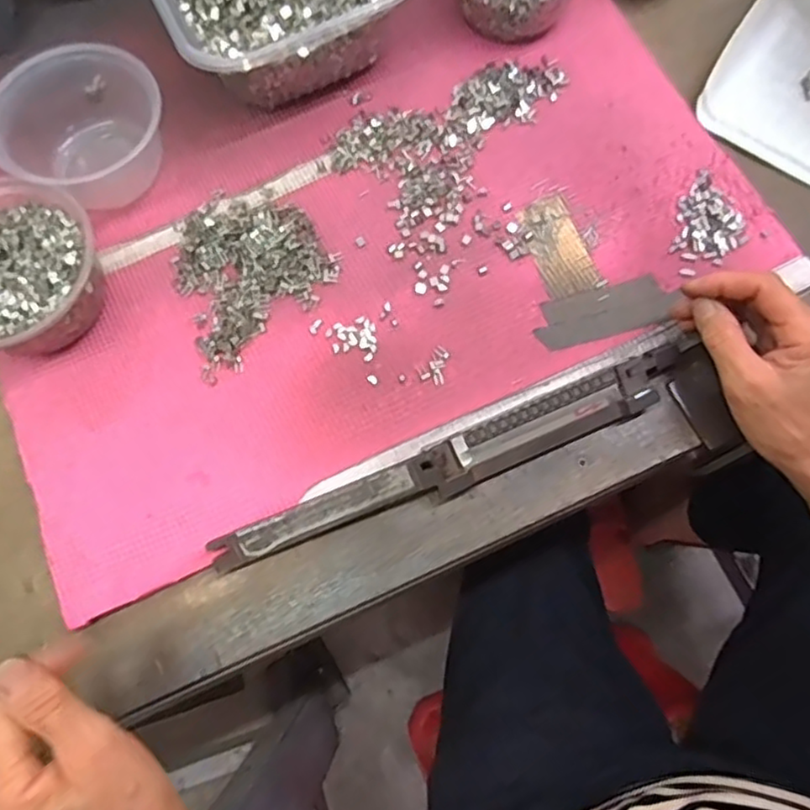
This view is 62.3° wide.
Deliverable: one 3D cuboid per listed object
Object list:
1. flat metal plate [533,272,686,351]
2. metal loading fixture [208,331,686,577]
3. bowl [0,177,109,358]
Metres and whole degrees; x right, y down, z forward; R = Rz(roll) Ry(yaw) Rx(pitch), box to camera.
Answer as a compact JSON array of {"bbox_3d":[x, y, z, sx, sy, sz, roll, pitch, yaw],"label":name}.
[{"bbox_3d":[0.130,-0.061,0.443,0.087,0.004,0.036,-17,75,-1],"label":"flat metal plate"},{"bbox_3d":[0.037,0.032,0.416,0.319,0.019,0.034,-23,72,-5],"label":"metal loading fixture"},{"bbox_3d":[-0.251,-0.084,0.437,0.107,0.057,0.110,-1,72,2],"label":"bowl"}]

